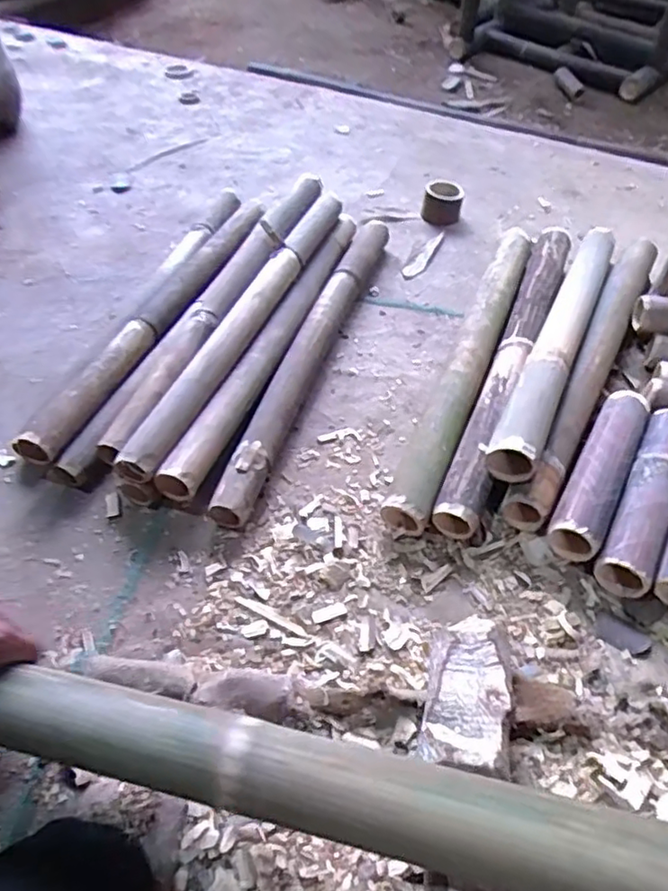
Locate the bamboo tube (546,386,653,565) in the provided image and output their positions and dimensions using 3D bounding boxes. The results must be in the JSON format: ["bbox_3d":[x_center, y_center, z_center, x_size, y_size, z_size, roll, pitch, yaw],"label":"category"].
[{"bbox_3d":[0.330,0.026,0.762,0.059,0.052,0.257,25,54,19],"label":"bamboo tube"}]

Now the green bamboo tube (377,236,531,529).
[{"bbox_3d":[0.197,-0.133,0.907,0.062,0.060,0.630,18,52,14],"label":"green bamboo tube"}]

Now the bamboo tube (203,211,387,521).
[{"bbox_3d":[-0.020,-0.154,0.923,0.046,0.056,0.650,15,51,11],"label":"bamboo tube"}]

